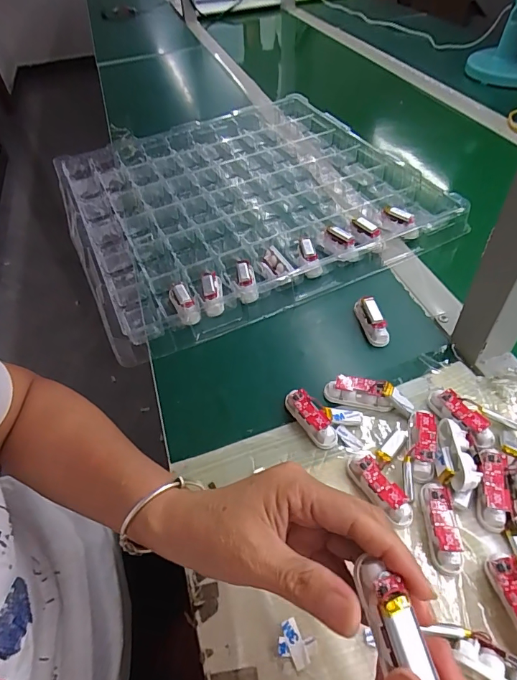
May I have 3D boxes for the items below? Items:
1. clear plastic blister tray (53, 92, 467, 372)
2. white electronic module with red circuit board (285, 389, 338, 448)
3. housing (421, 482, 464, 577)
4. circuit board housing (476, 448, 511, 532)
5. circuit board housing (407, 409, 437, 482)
[{"bbox_3d":[-0.031,-0.225,0.632,0.476,0.034,0.503,-21,50,-12],"label":"clear plastic blister tray"},{"bbox_3d":[0.045,0.069,0.372,0.020,0.020,0.061,-26,51,-16],"label":"white electronic module with red circuit board"},{"bbox_3d":[0.133,0.136,0.305,0.018,0.022,0.060,-2,49,4],"label":"housing"},{"bbox_3d":[0.178,0.112,0.317,0.021,0.016,0.058,8,63,13],"label":"circuit board housing"},{"bbox_3d":[0.135,0.086,0.346,0.021,0.020,0.058,9,50,14],"label":"circuit board housing"}]

